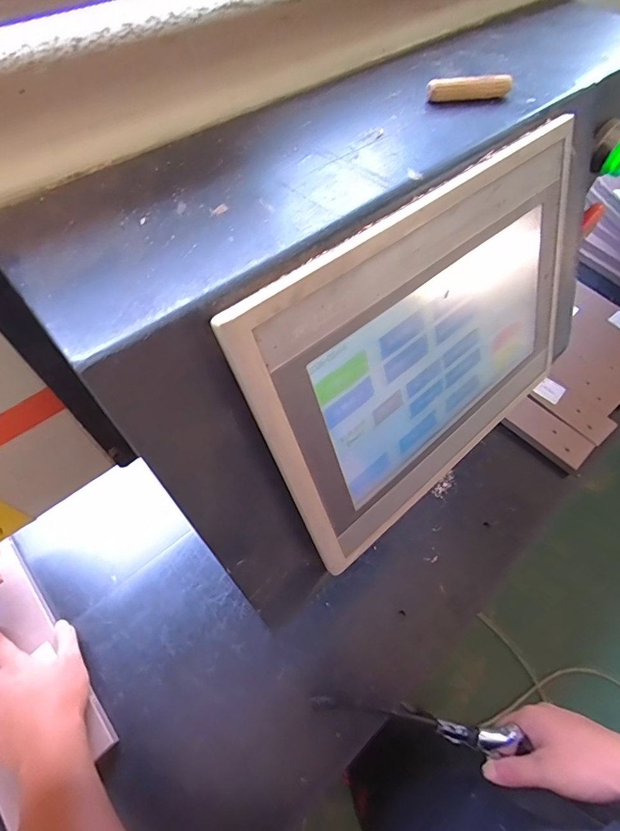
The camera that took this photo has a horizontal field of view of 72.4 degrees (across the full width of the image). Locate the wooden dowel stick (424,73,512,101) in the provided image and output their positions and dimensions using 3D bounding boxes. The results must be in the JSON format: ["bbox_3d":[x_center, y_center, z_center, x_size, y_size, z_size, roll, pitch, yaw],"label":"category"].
[{"bbox_3d":[0.073,-0.147,0.189,0.038,0.010,0.008,-4,61,-4],"label":"wooden dowel stick"}]

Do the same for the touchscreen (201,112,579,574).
[{"bbox_3d":[0.068,-0.032,0.210,0.206,0.148,0.012,-37,41,-19],"label":"touchscreen"}]

